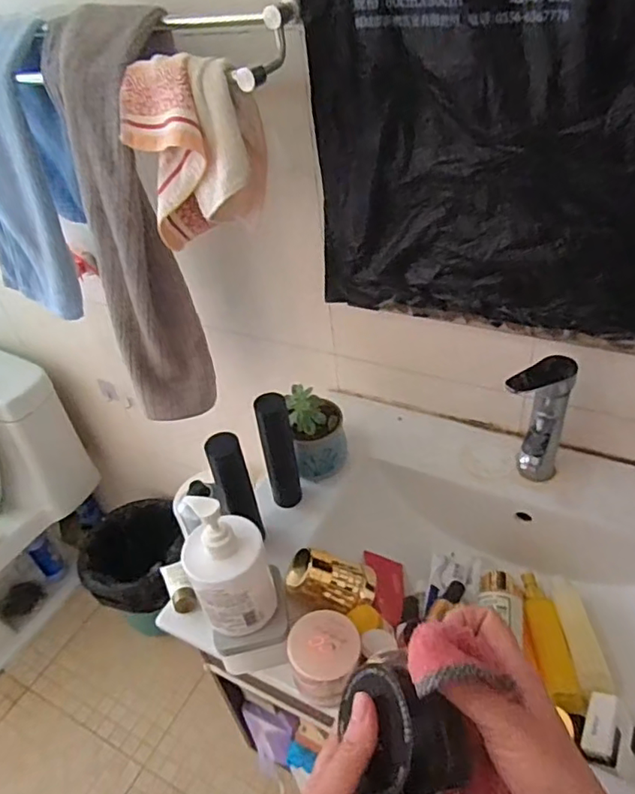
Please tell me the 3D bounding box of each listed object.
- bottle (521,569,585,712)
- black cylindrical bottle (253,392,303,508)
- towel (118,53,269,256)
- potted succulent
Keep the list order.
[{"bbox_3d":[0.290,0.295,0.716,0.039,0.031,0.176,-4,40,3],"label":"bottle"},{"bbox_3d":[-0.050,0.075,0.752,0.041,0.184,0.036,-14,40,-9],"label":"black cylindrical bottle"},{"bbox_3d":[-0.140,-0.274,0.649,0.149,0.196,0.095,7,42,15],"label":"towel"},{"bbox_3d":[0.001,0.056,0.816,0.083,0.126,0.077,-9,40,-2],"label":"potted succulent"}]

